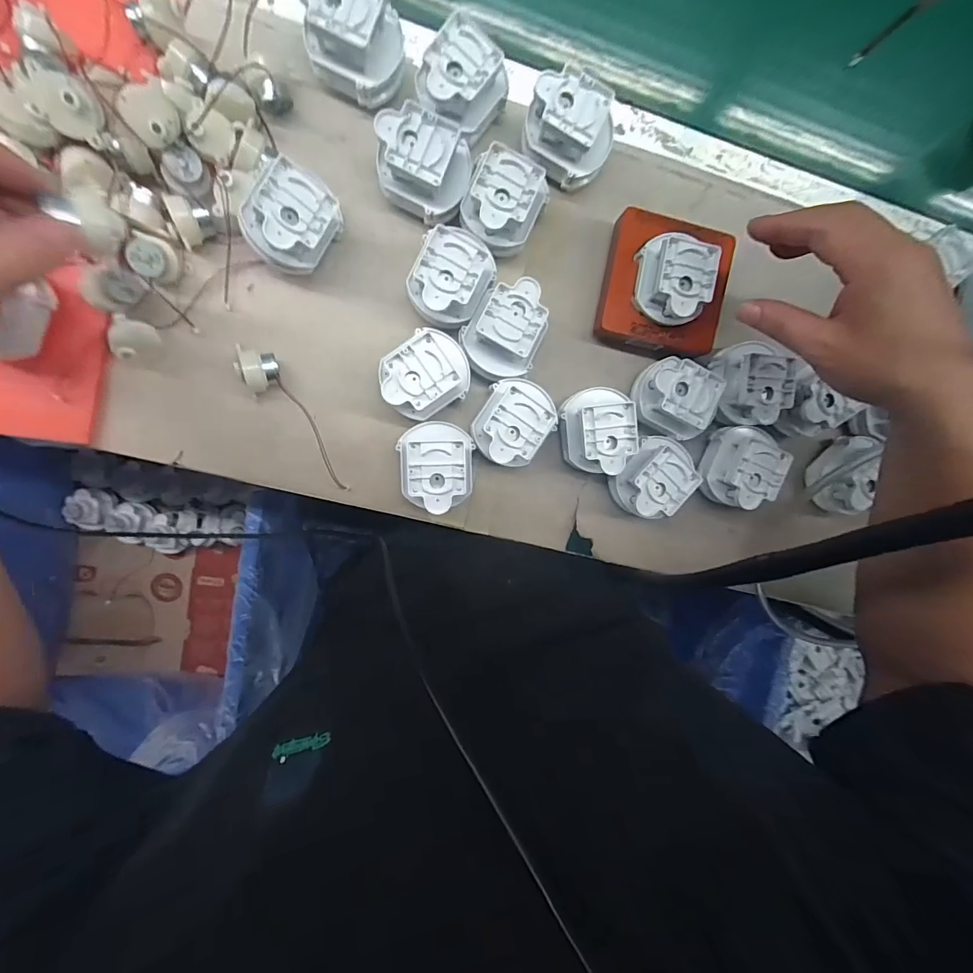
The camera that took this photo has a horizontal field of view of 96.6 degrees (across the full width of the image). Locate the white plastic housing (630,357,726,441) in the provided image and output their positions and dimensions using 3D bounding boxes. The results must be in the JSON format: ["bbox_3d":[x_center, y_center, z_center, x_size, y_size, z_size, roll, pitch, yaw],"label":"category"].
[{"bbox_3d":[0.161,-0.075,0.366,0.070,0.041,0.057,26,92,-9],"label":"white plastic housing"}]

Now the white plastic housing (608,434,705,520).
[{"bbox_3d":[0.141,-0.008,0.375,0.052,0.047,0.067,43,90,-9],"label":"white plastic housing"}]

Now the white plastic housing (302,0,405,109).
[{"bbox_3d":[-0.097,-0.324,0.320,0.066,0.055,0.061,12,94,-8],"label":"white plastic housing"}]

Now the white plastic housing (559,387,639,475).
[{"bbox_3d":[0.091,-0.046,0.366,0.053,0.046,0.067,-9,97,-6],"label":"white plastic housing"}]

